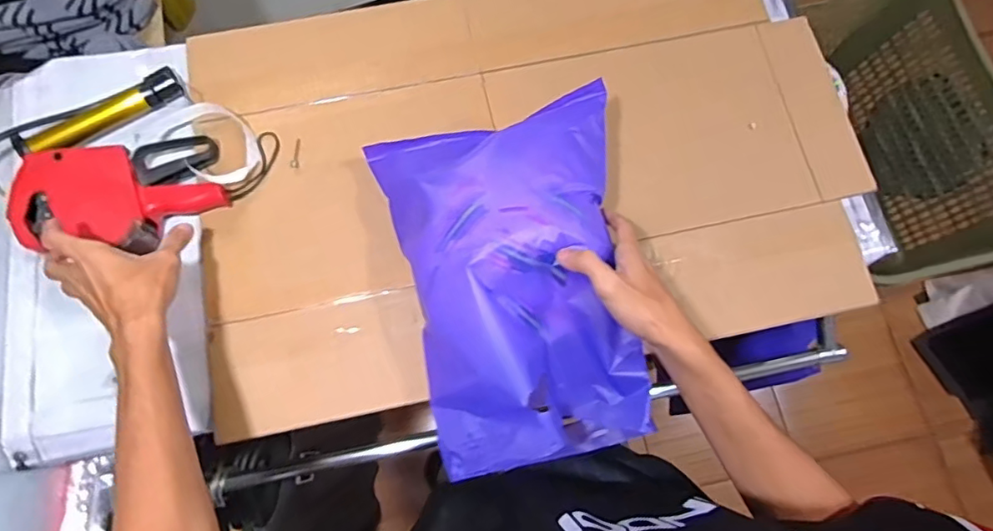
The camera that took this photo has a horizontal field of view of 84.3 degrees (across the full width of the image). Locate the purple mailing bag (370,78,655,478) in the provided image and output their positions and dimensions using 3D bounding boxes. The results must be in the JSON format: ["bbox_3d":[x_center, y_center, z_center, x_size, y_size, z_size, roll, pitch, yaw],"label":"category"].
[{"bbox_3d":[0.018,0.004,0.535,0.228,0.115,0.353,-9,75,-5],"label":"purple mailing bag"}]

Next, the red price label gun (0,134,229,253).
[{"bbox_3d":[-0.427,-0.081,0.624,0.219,0.037,0.123,-10,75,-5],"label":"red price label gun"}]

